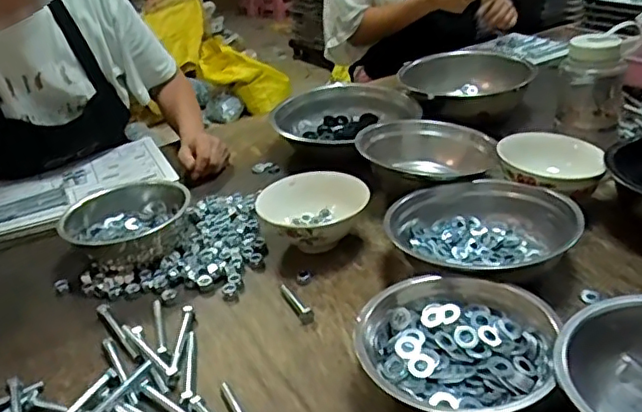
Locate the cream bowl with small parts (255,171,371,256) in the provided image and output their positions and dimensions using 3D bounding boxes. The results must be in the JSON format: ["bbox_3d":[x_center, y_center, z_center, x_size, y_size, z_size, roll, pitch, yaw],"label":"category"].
[{"bbox_3d":[-0.017,0.009,0.789,0.125,0.066,0.119,-5,29,3],"label":"cream bowl with small parts"}]

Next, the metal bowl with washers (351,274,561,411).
[{"bbox_3d":[0.123,0.131,0.551,0.167,0.060,0.170,-5,29,3],"label":"metal bowl with washers"}]

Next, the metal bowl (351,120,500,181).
[{"bbox_3d":[0.162,-0.081,0.901,0.194,0.075,0.194,-5,29,3],"label":"metal bowl"}]

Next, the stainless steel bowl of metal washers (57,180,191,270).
[{"bbox_3d":[-0.260,0.011,0.817,0.138,0.062,0.154,2,30,16],"label":"stainless steel bowl of metal washers"}]

